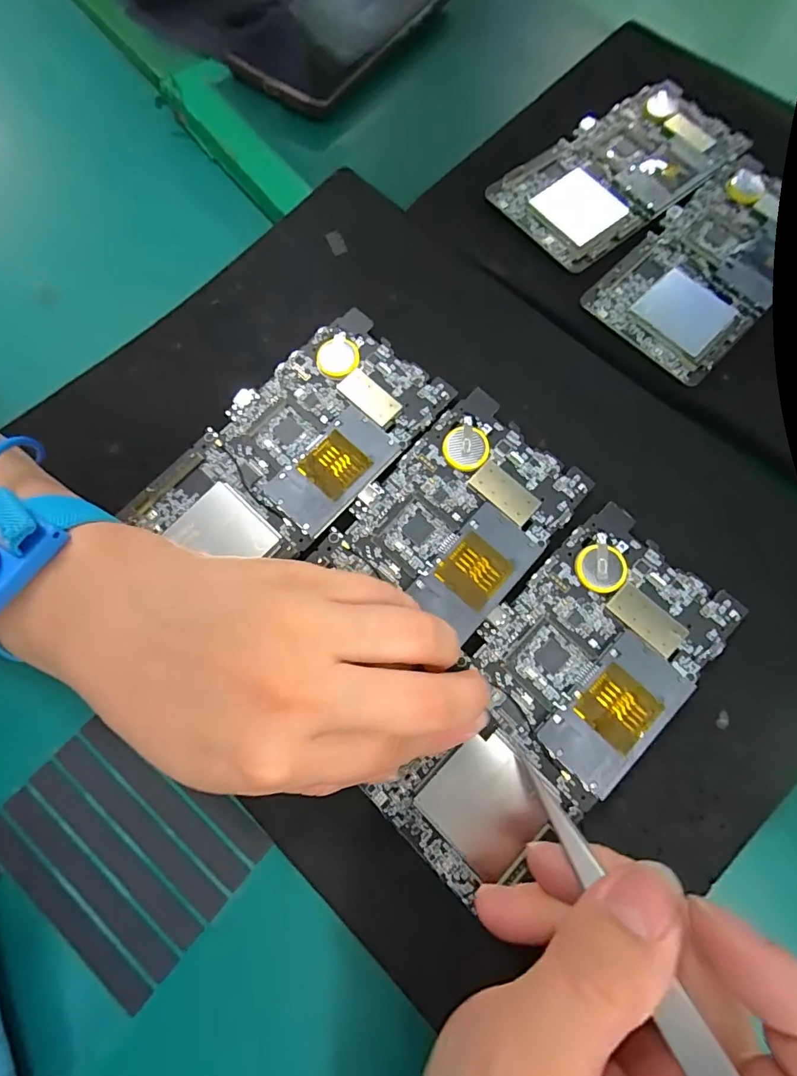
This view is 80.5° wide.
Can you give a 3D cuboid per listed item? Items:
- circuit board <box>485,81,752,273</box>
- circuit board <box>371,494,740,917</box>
[{"bbox_3d":[0.124,-0.209,0.262,0.143,0.004,0.071,-40,77,-9],"label":"circuit board"},{"bbox_3d":[0.063,0.064,0.186,0.071,0.006,0.151,40,83,12],"label":"circuit board"}]

